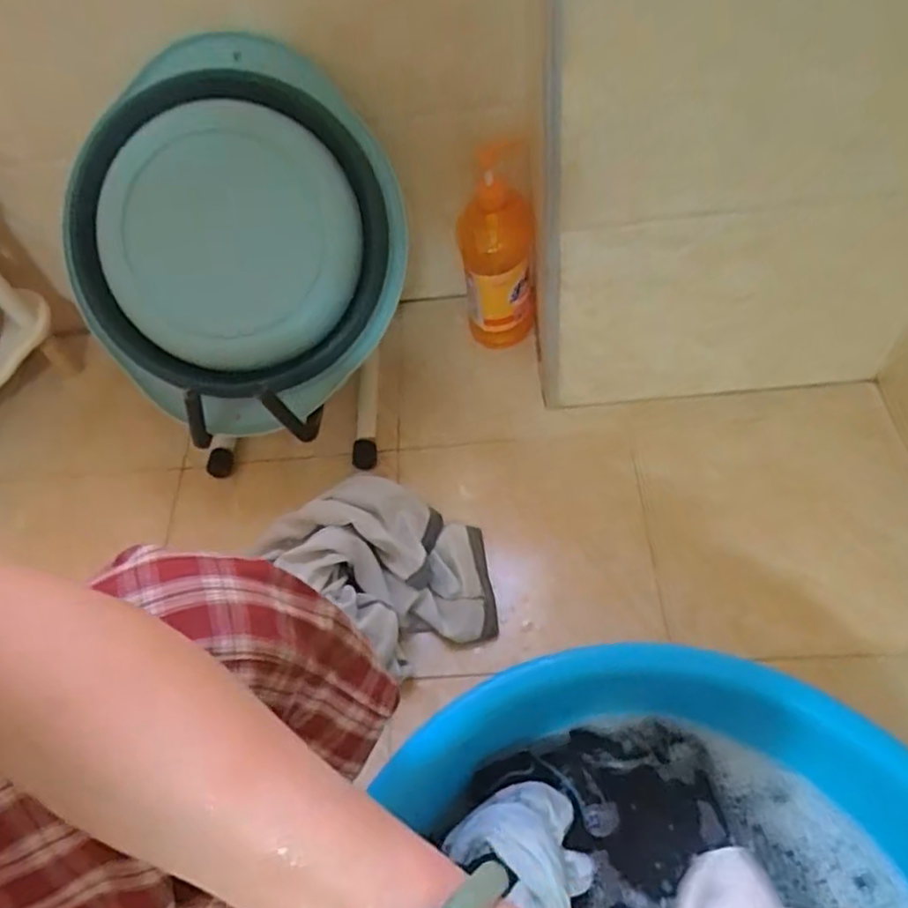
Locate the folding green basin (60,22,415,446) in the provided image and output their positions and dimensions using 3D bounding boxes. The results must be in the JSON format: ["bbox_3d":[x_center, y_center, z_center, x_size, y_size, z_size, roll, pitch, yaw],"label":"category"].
[{"bbox_3d":[-0.234,-0.231,0.757,0.359,0.106,0.413,-11,98,-3],"label":"folding green basin"}]

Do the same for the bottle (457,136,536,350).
[{"bbox_3d":[0.059,-0.248,0.876,0.090,0.260,0.081,-14,61,-5],"label":"bottle"}]

